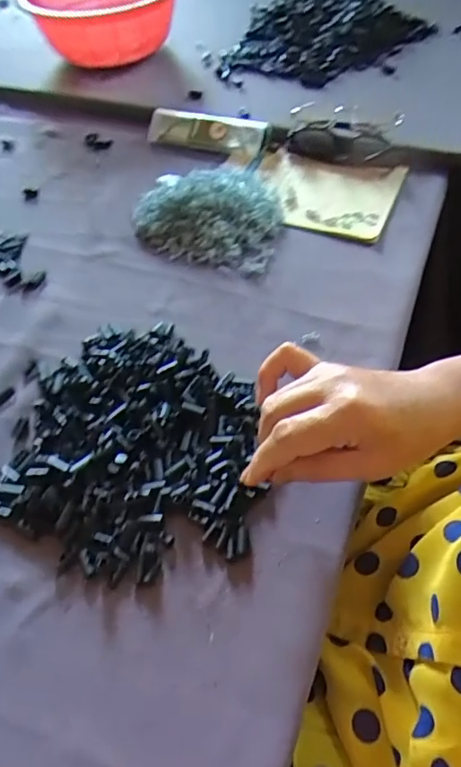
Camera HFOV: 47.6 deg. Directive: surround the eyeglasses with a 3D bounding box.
[{"bbox_3d":[0.105,-0.290,0.625,0.158,0.027,0.062,-6,53,1],"label":"eyeglasses"}]

